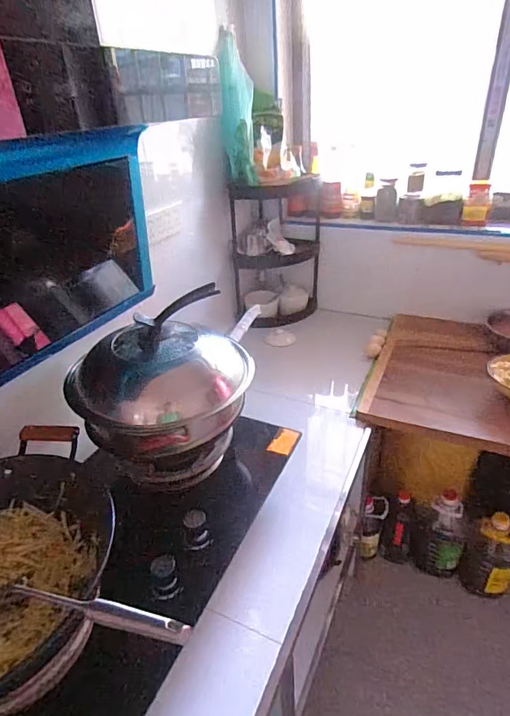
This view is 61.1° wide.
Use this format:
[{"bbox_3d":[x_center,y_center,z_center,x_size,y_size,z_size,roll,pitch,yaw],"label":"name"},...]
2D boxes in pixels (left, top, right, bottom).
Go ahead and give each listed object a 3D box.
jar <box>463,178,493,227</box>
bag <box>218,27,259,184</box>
[{"bbox_3d":[0.718,-0.496,1.394,0.076,0.125,0.060,10,35,21],"label":"jar"},{"bbox_3d":[-0.055,-0.740,1.308,0.102,0.381,0.106,-4,32,0],"label":"bag"}]

